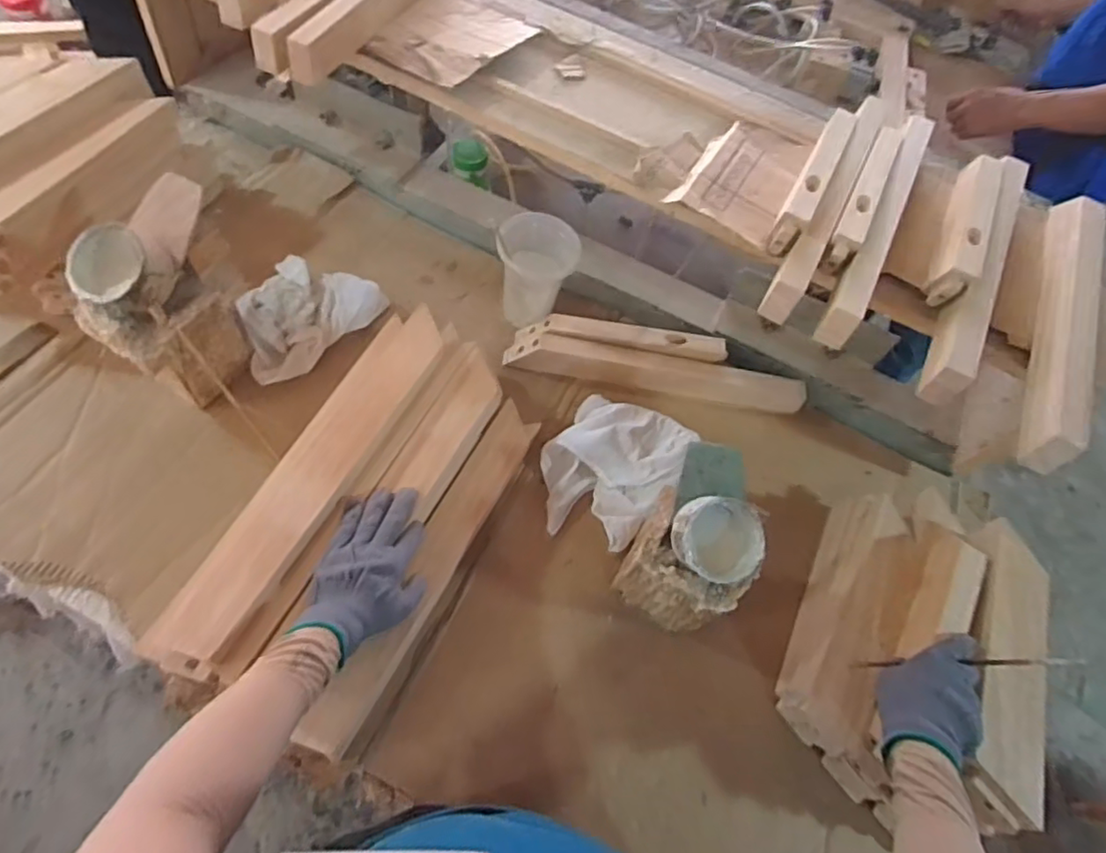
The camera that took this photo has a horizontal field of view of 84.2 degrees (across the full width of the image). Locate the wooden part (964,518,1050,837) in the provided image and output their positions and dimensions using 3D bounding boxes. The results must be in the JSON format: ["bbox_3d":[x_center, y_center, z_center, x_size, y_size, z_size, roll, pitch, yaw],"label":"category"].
[{"bbox_3d":[0.455,0.234,0.613,0.067,0.036,0.299,24,60,4],"label":"wooden part"}]

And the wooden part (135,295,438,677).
[{"bbox_3d":[-0.240,0.041,0.633,0.073,0.024,0.421,28,60,0],"label":"wooden part"}]

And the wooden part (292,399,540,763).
[{"bbox_3d":[-0.139,0.160,0.704,0.059,0.060,0.434,24,61,9],"label":"wooden part"}]

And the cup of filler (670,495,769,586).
[{"bbox_3d":[0.165,0.114,0.611,0.080,0.057,0.082,4,60,-7],"label":"cup of filler"}]

